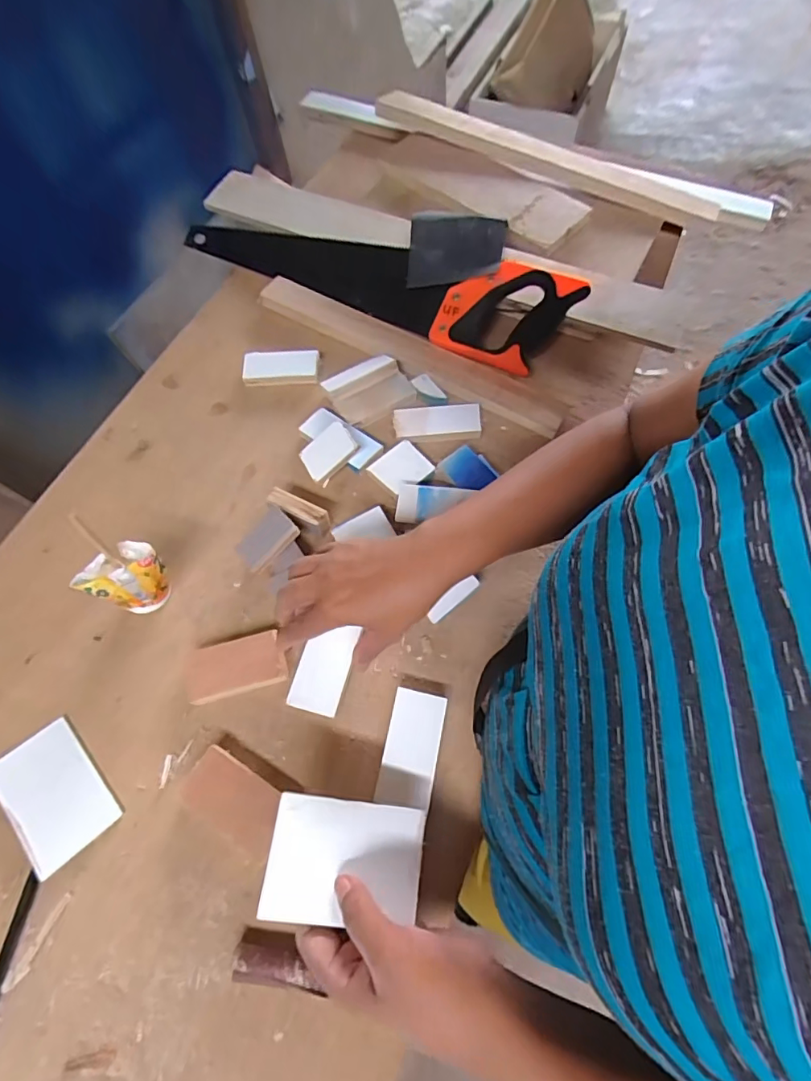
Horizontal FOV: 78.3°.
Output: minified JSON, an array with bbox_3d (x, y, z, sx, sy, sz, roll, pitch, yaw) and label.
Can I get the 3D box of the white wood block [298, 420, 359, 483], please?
[{"bbox_3d":[-0.081,-0.094,0.521,0.058,0.008,0.041,-40,73,9],"label":"white wood block"}]

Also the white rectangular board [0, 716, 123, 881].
[{"bbox_3d":[-0.287,0.206,0.406,0.068,0.005,0.103,-41,70,-15],"label":"white rectangular board"}]

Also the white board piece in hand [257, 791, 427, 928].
[{"bbox_3d":[-0.040,0.214,0.336,0.101,0.004,0.070,10,54,-4],"label":"white board piece in hand"}]

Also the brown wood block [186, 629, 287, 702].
[{"bbox_3d":[-0.149,0.110,0.437,0.083,0.012,0.045,-13,82,-8],"label":"brown wood block"}]

